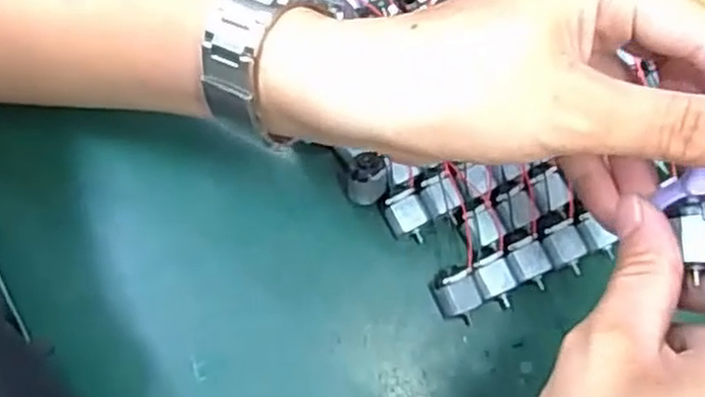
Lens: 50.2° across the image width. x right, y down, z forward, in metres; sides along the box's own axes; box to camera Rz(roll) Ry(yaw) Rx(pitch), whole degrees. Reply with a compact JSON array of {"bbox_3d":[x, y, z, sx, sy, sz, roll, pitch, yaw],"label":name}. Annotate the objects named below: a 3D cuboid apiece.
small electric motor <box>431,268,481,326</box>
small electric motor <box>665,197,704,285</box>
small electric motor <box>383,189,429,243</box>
[{"bbox_3d":[0.052,0.050,0.373,0.021,0.020,0.025,-19,76,-9],"label":"small electric motor"},{"bbox_3d":[0.114,0.012,0.251,0.017,0.013,0.021,-2,75,0],"label":"small electric motor"},{"bbox_3d":[0.027,0.010,0.385,0.019,0.019,0.024,-19,76,-9],"label":"small electric motor"}]

